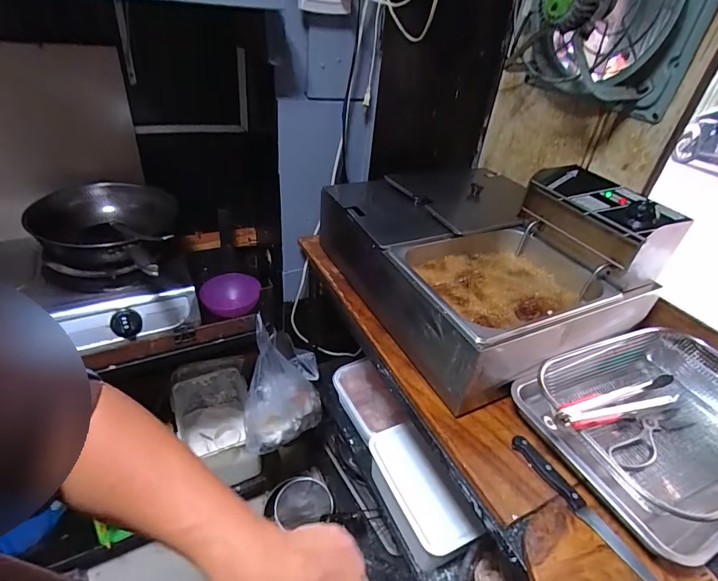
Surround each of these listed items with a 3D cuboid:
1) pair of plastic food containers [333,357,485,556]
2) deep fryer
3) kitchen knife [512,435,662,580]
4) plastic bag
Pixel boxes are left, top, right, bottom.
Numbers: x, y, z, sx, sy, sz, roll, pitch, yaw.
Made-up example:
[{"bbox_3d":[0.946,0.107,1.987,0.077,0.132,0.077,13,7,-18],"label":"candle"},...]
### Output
[{"bbox_3d":[0.091,0.358,0.965,0.145,0.096,0.494,-12,40,-24],"label":"pair of plastic food containers"},{"bbox_3d":[0.222,-0.097,0.850,0.423,0.278,0.581,-15,41,-26],"label":"deep fryer"},{"bbox_3d":[0.302,0.290,0.545,0.025,0.016,0.244,-17,42,-29],"label":"kitchen knife"},{"bbox_3d":[-0.193,0.237,1.057,0.125,0.357,0.228,22,39,21],"label":"plastic bag"}]

